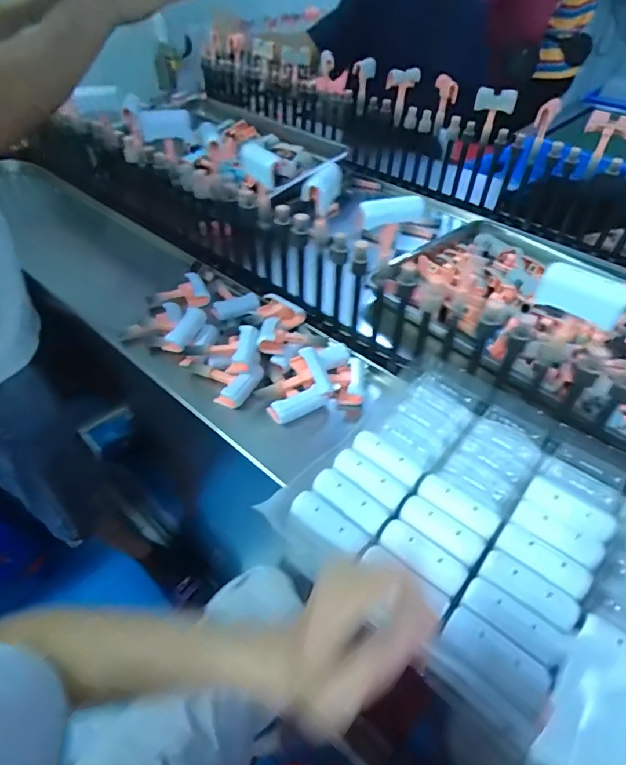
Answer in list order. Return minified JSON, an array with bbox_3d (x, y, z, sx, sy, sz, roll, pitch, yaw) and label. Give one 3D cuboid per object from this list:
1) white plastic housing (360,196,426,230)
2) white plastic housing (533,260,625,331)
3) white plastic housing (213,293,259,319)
[{"bbox_3d":[0.093,-0.201,0.537,0.077,0.032,0.013,-5,47,-9],"label":"white plastic housing"},{"bbox_3d":[0.258,-0.085,0.440,0.078,0.041,0.014,34,54,26],"label":"white plastic housing"},{"bbox_3d":[-0.133,-0.132,0.797,0.083,0.032,0.025,-30,55,-28],"label":"white plastic housing"}]

